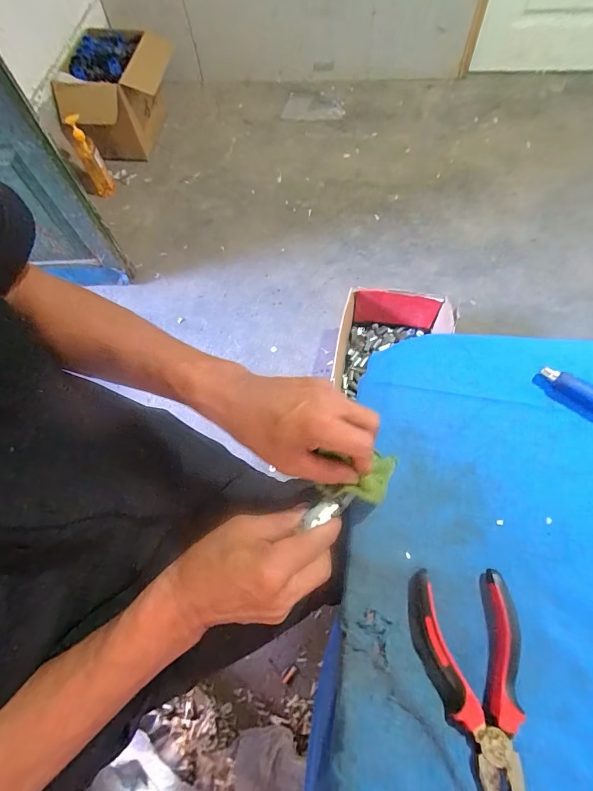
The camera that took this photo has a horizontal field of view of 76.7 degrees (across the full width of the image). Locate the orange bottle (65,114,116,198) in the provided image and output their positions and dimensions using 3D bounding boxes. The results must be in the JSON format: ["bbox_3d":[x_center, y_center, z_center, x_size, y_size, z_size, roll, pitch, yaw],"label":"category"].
[{"bbox_3d":[-0.798,-0.920,1.440,0.082,0.283,0.070,-28,68,-10],"label":"orange bottle"}]

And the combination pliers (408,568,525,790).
[{"bbox_3d":[0.135,0.220,0.287,0.078,0.018,0.149,-1,66,2],"label":"combination pliers"}]

